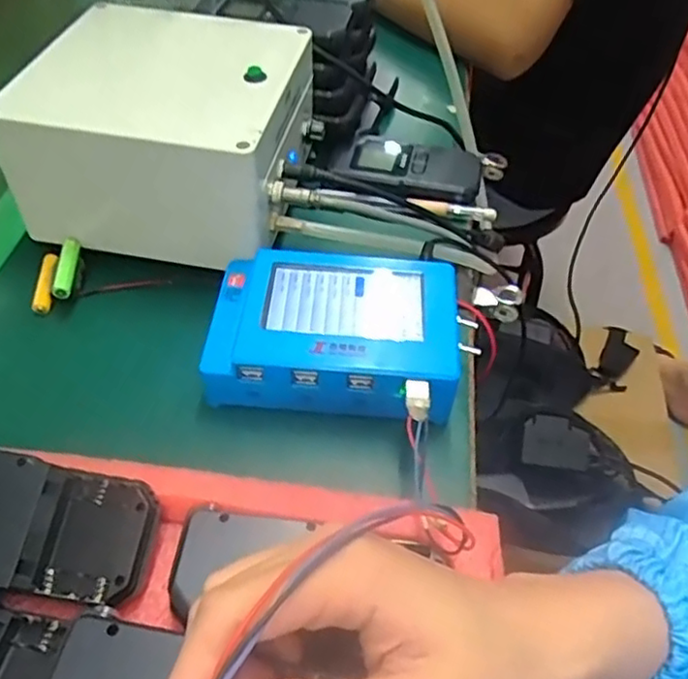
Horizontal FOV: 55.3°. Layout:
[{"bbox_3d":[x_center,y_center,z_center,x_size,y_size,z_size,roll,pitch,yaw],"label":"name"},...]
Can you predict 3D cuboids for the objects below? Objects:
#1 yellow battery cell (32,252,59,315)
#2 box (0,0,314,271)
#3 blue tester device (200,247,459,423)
[{"bbox_3d":[-0.192,-0.038,0.423,0.013,0.009,0.047,-1,48,-8],"label":"yellow battery cell"},{"bbox_3d":[-0.115,-0.135,0.449,0.157,0.112,0.155,11,47,3],"label":"box"},{"bbox_3d":[-0.006,-0.002,0.382,0.139,0.048,0.098,8,47,0],"label":"blue tester device"}]

